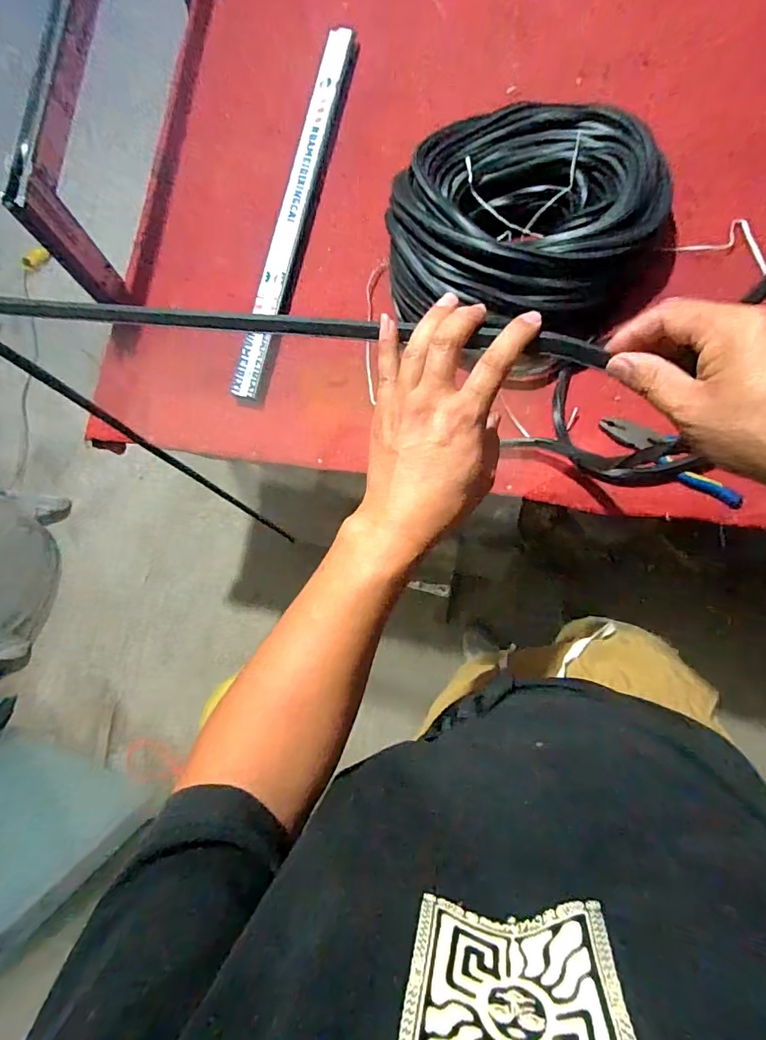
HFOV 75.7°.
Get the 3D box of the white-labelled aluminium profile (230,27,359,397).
[{"bbox_3d":[-0.150,-0.529,0.835,0.053,0.028,0.669,13,85,9],"label":"white-labelled aluminium profile"}]

